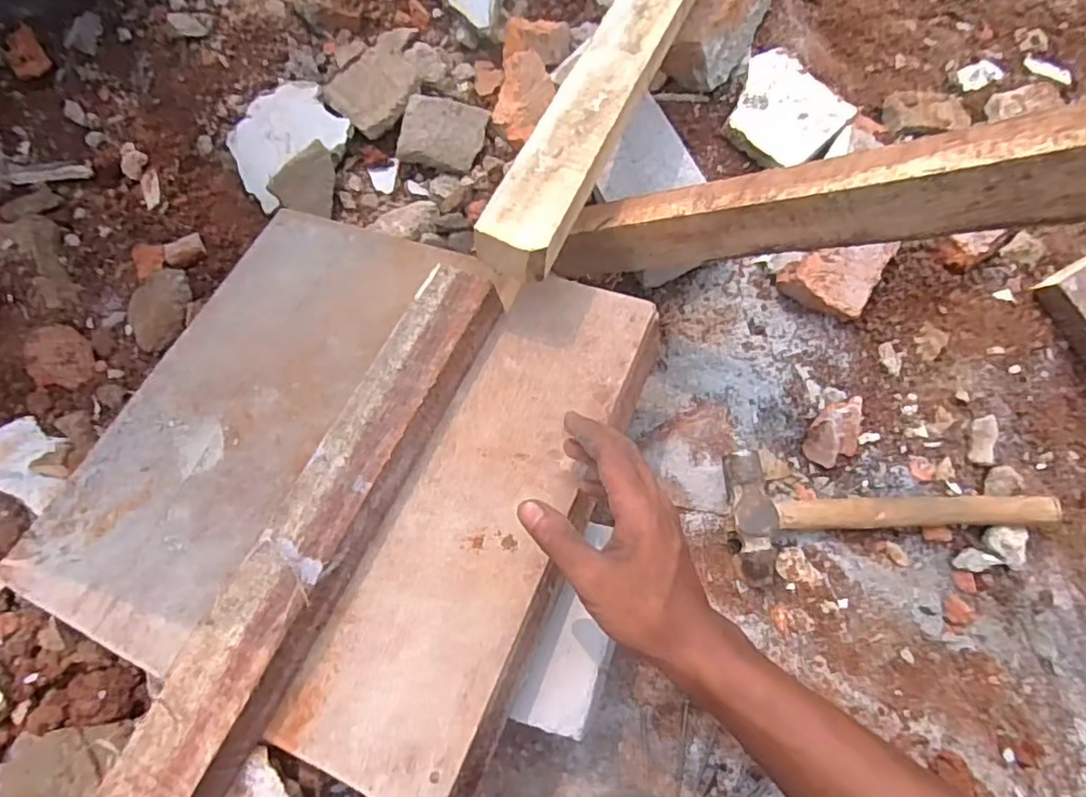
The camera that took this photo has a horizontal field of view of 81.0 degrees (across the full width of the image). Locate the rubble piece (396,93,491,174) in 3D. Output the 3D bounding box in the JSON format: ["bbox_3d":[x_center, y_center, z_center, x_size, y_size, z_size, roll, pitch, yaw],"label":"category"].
[{"bbox_3d":[-0.117,-0.307,0.736,0.094,0.025,0.078,11,88,-5],"label":"rubble piece"}]

